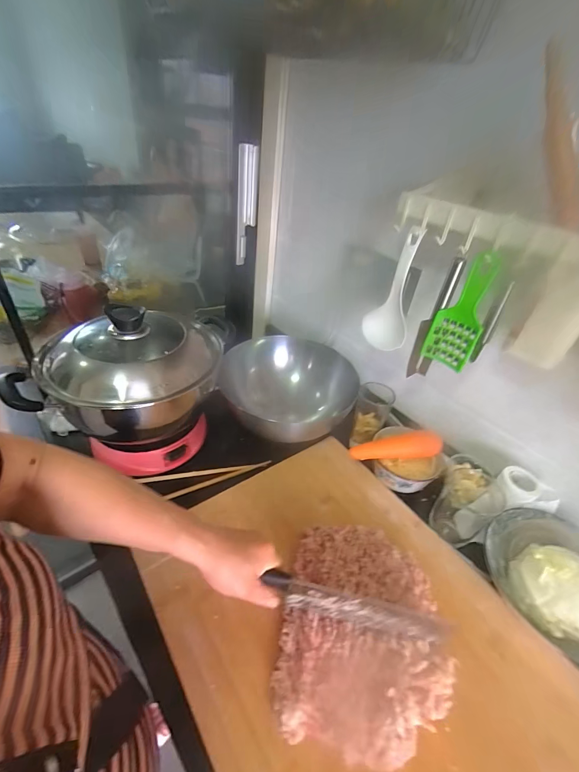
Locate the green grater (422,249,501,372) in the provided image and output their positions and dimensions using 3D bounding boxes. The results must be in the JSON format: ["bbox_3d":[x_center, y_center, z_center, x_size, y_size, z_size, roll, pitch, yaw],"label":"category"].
[{"bbox_3d":[0.238,-0.099,0.479,0.063,0.160,0.021,23,41,20],"label":"green grater"}]

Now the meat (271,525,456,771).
[{"bbox_3d":[0.090,0.293,0.426,0.186,0.037,0.231,10,38,5],"label":"meat"}]

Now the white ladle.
[{"bbox_3d":[0.161,-0.142,0.531,0.066,0.179,0.037,16,39,12],"label":"white ladle"}]

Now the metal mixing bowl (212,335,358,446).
[{"bbox_3d":[0.004,-0.009,0.689,0.230,0.081,0.246,4,38,-3],"label":"metal mixing bowl"}]

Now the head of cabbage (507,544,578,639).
[{"bbox_3d":[0.343,0.256,0.432,0.078,0.070,0.105,-9,40,-19],"label":"head of cabbage"}]

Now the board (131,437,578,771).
[{"bbox_3d":[0.115,0.338,0.397,0.386,0.019,0.631,-21,46,-31],"label":"board"}]

